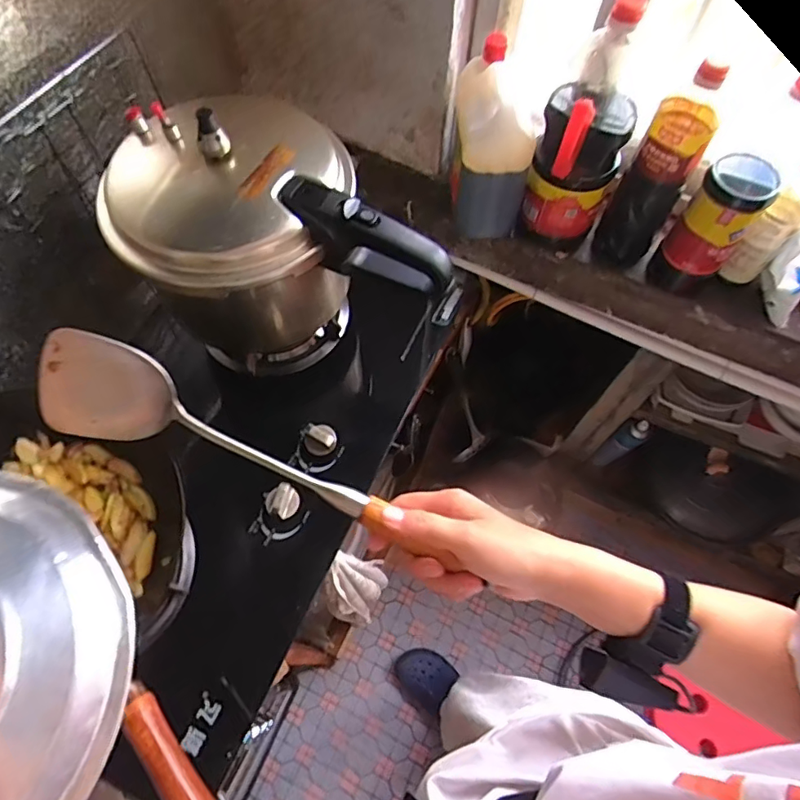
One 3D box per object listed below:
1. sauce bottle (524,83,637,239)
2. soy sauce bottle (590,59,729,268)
[{"bbox_3d":[0.224,-0.308,0.680,0.100,0.195,0.090,24,66,10],"label":"sauce bottle"},{"bbox_3d":[0.316,-0.276,0.659,0.069,0.282,0.088,29,67,12],"label":"soy sauce bottle"}]

